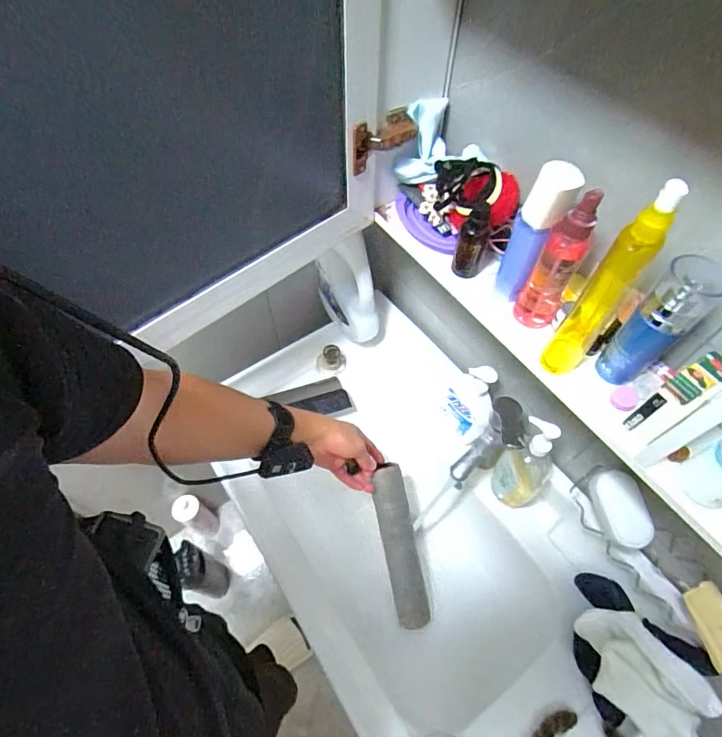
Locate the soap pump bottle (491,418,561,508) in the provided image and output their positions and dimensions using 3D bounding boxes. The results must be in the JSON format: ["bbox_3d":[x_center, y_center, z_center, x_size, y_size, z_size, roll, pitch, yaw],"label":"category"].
[{"bbox_3d":[0.258,0.158,0.674,0.087,0.247,0.063,38,68,23],"label":"soap pump bottle"}]

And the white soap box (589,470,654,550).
[{"bbox_3d":[0.349,0.187,0.583,0.053,0.046,0.098,-1,58,-1],"label":"white soap box"}]

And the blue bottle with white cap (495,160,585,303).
[{"bbox_3d":[0.183,-0.137,0.463,0.047,0.157,0.032,21,60,12],"label":"blue bottle with white cap"}]

